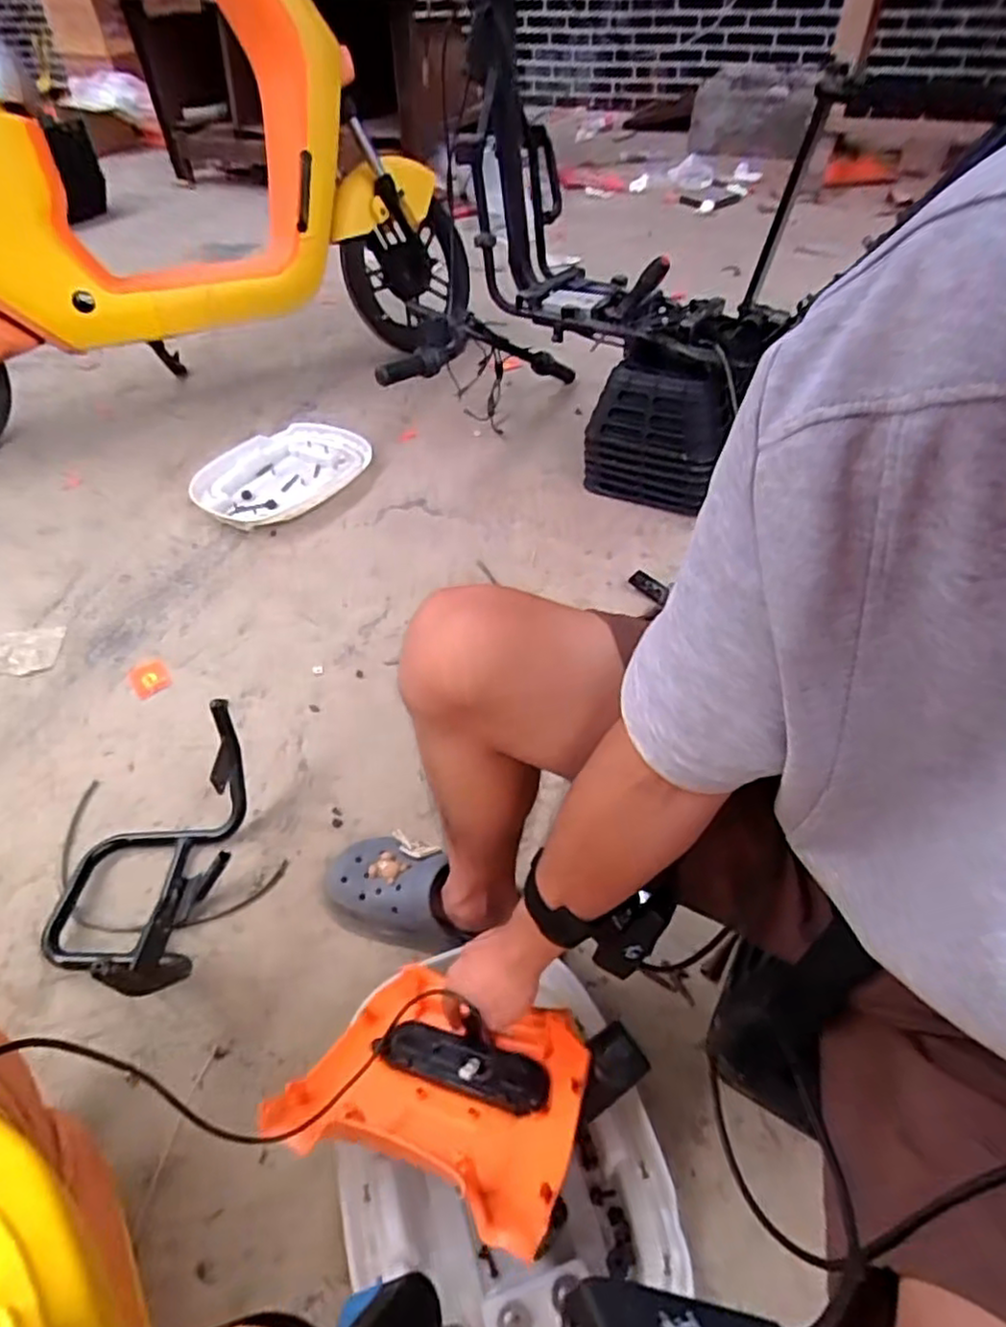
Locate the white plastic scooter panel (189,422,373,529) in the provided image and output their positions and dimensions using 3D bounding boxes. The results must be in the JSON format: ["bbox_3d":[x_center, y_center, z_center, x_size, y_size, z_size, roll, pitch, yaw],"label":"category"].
[{"bbox_3d":[-0.448,-0.394,1.420,0.272,0.047,0.369,20,51,20],"label":"white plastic scooter panel"}]

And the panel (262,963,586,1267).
[{"bbox_3d":[-0.052,0.357,0.589,0.241,0.057,0.173,6,28,25],"label":"panel"}]

